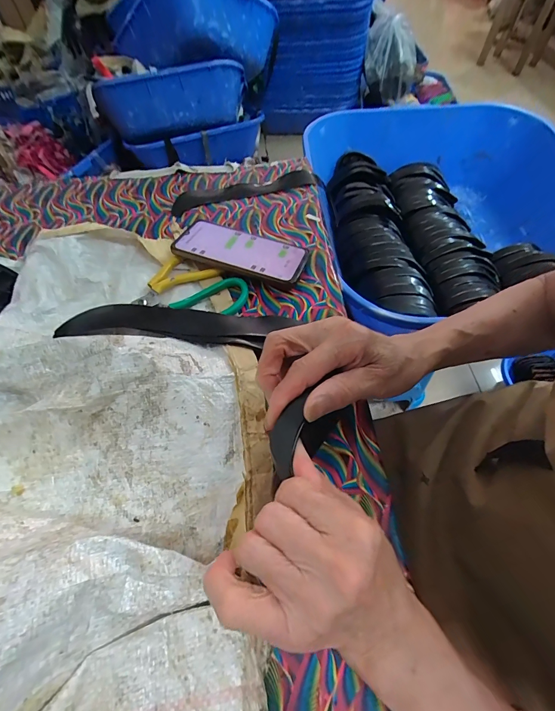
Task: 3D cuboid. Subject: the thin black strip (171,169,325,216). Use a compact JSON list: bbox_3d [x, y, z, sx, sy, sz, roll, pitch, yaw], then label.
[{"bbox_3d":[-0.044,-0.256,0.516,0.238,0.012,0.043,-16,60,-11],"label":"thin black strip"}]

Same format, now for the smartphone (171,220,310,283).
[{"bbox_3d":[-0.045,-0.131,0.419,0.160,0.009,0.072,17,52,8],"label":"smartphone"}]

